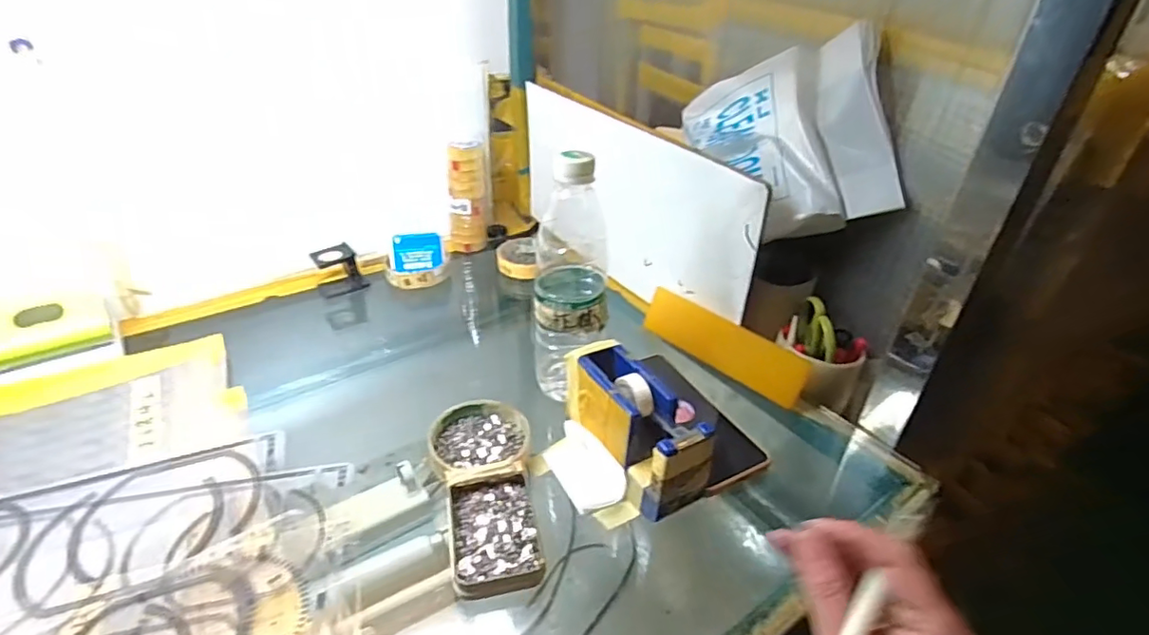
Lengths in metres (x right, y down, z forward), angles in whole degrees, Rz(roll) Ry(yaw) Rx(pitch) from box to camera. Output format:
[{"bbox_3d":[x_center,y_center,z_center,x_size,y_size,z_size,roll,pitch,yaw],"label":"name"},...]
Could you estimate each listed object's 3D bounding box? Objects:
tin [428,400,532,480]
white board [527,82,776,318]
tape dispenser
[{"bbox_3d":[-0.079,0.099,0.476,0.080,0.017,0.076,-3,34,-6],"label":"tin"},{"bbox_3d":[0.053,-0.136,0.685,0.013,0.189,0.412,-19,39,-27],"label":"white board"},{"bbox_3d":[0.046,0.082,0.446,0.050,0.067,0.133,-18,38,-26],"label":"tape dispenser"}]

